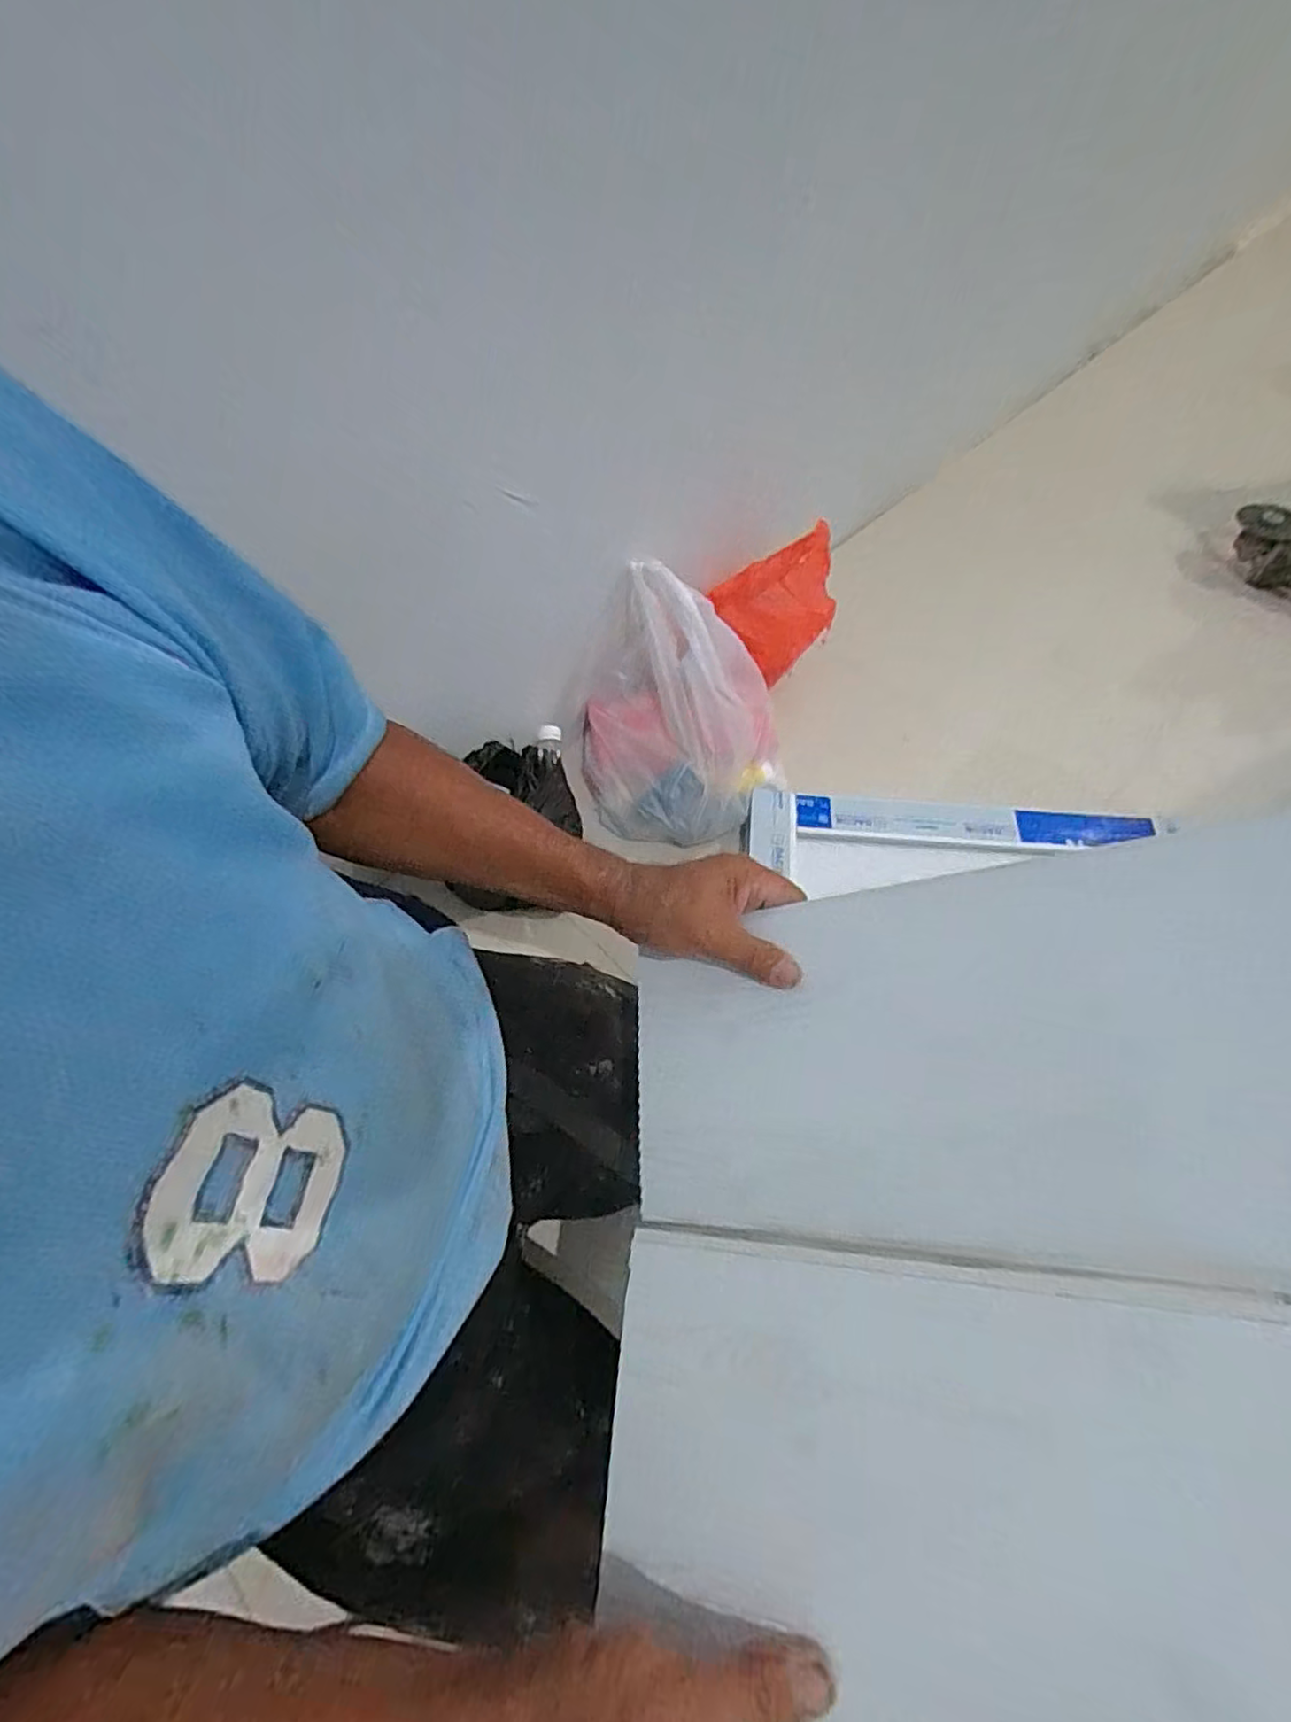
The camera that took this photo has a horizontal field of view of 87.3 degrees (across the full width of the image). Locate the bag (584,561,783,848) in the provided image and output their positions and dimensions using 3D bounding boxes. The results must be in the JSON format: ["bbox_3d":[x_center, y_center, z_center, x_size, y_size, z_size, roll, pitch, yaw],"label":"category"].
[{"bbox_3d":[0.045,-0.190,0.845,0.248,0.213,0.249,-12,63,-8],"label":"bag"}]

